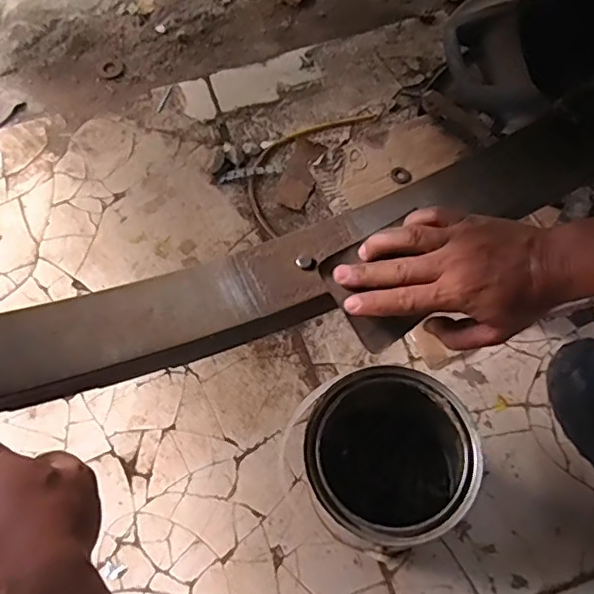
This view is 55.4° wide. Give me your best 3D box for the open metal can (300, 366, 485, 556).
[{"bbox_3d":[0.087,0.163,0.564,0.146,0.164,0.154,-1,64,2],"label":"open metal can"}]

